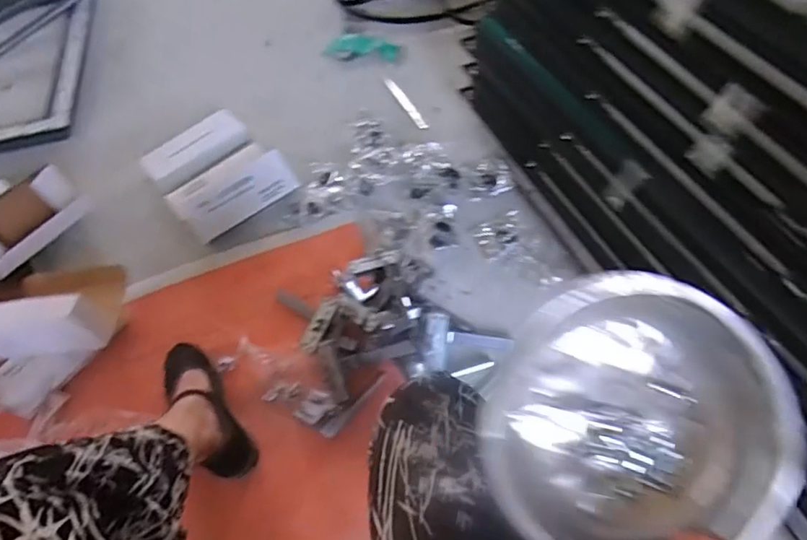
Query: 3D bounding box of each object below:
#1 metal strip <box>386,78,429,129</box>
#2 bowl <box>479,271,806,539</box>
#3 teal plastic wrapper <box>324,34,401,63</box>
[{"bbox_3d":[0.006,-0.390,1.327,0.025,0.006,0.203,-17,54,-20],"label":"metal strip"},{"bbox_3d":[0.148,0.101,0.373,0.190,0.060,0.187,-22,80,1],"label":"bowl"},{"bbox_3d":[-0.101,-0.573,1.451,0.184,0.017,0.088,7,56,10],"label":"teal plastic wrapper"}]

